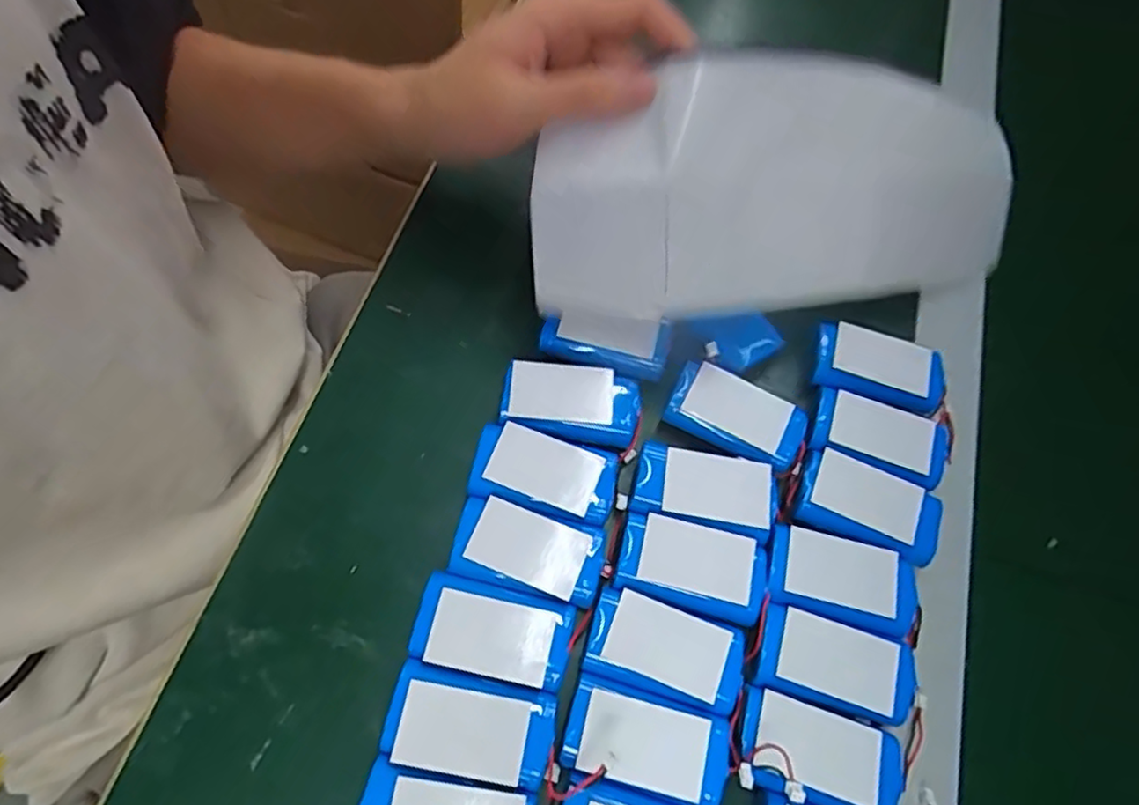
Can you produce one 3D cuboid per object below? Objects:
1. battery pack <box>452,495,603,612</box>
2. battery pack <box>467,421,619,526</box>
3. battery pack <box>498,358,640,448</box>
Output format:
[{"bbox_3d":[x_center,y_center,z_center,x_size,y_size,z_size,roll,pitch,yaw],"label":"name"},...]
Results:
[{"bbox_3d":[-0.019,0.066,0.301,0.066,0.011,0.034,16,66,0],"label":"battery pack"},{"bbox_3d":[-0.012,0.034,0.317,0.067,0.012,0.036,17,66,1],"label":"battery pack"},{"bbox_3d":[0.001,0.000,0.332,0.065,0.015,0.036,12,66,-1],"label":"battery pack"}]

